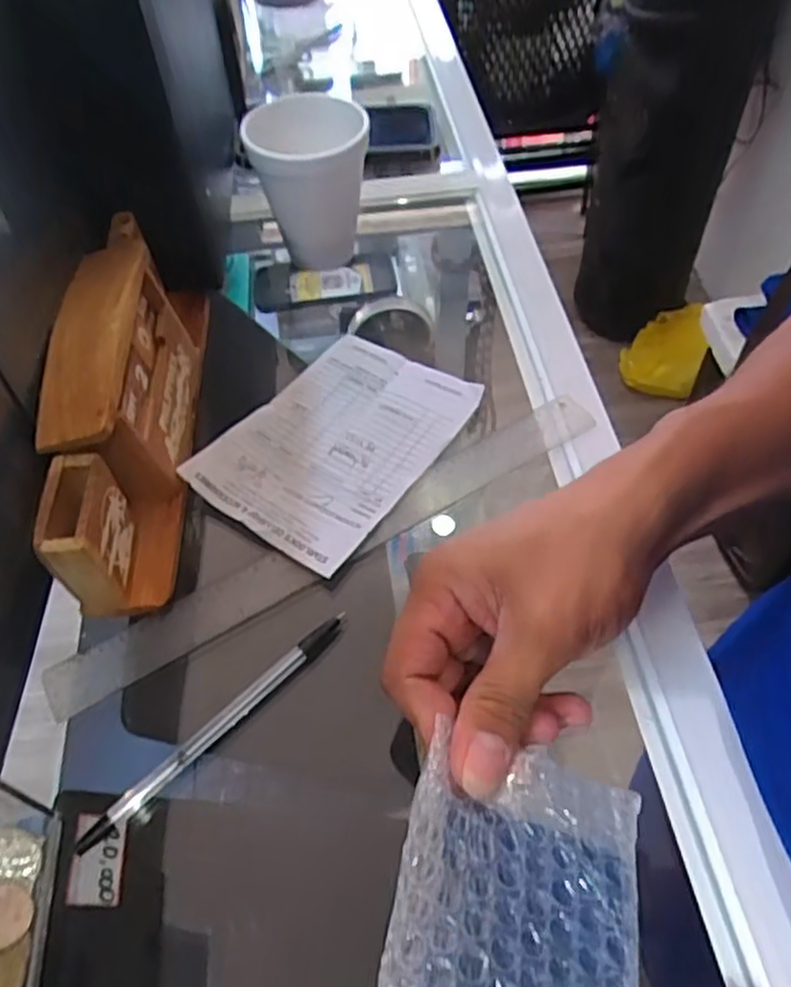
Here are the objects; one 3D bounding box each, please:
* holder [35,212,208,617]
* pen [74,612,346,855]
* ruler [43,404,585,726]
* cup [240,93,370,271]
[{"bbox_3d":[-0.139,-0.057,0.383,0.053,0.082,0.235,-6,53,-2],"label":"holder"},{"bbox_3d":[-0.074,0.099,0.312,0.008,0.008,0.138,37,63,26],"label":"pen"},{"bbox_3d":[-0.026,0.021,0.370,0.305,0.006,0.036,-27,53,-16],"label":"ruler"},{"bbox_3d":[-0.057,-0.208,0.484,0.070,0.094,0.089,-6,53,-2],"label":"cup"}]

